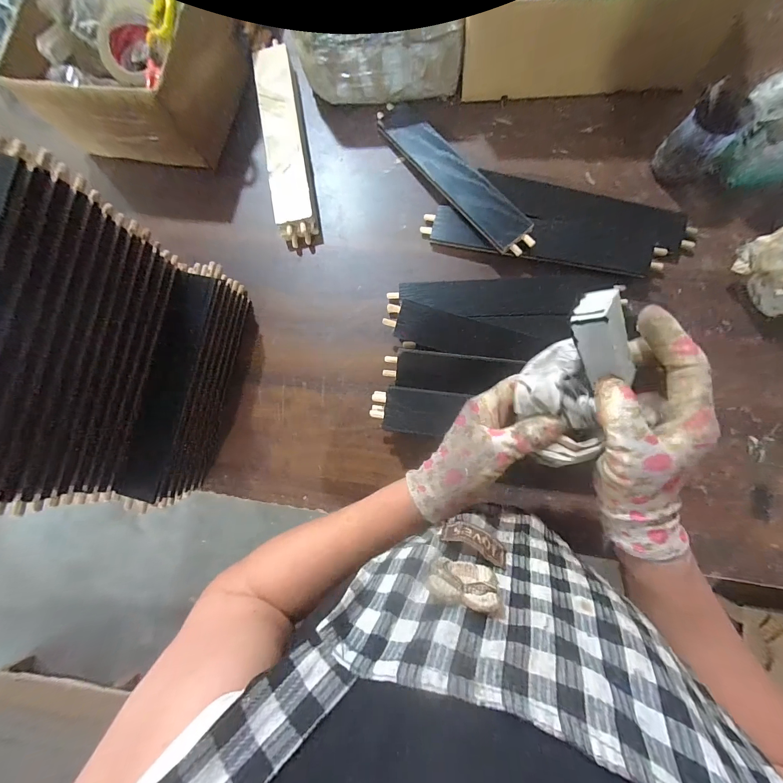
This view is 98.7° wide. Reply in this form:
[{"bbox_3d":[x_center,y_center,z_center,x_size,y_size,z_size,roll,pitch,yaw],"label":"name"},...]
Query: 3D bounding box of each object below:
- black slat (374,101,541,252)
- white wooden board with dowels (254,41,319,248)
[{"bbox_3d":[0.089,-0.304,0.472,0.056,0.015,0.293,-41,79,14],"label":"black slat"},{"bbox_3d":[-0.157,-0.370,0.510,0.060,0.035,0.296,-10,84,5],"label":"white wooden board with dowels"}]

